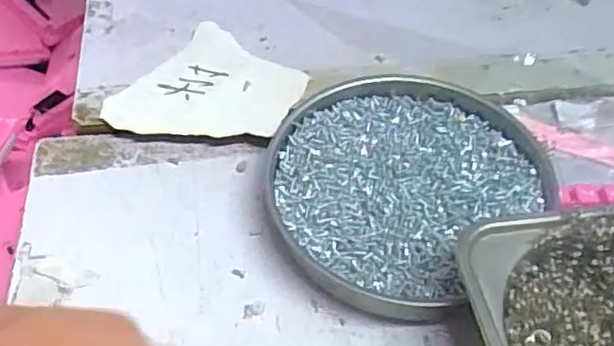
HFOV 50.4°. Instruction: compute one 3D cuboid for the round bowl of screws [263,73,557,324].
[{"bbox_3d":[0.046,0.002,0.326,0.122,0.016,0.133,1,50,-1],"label":"round bowl of screws"}]

